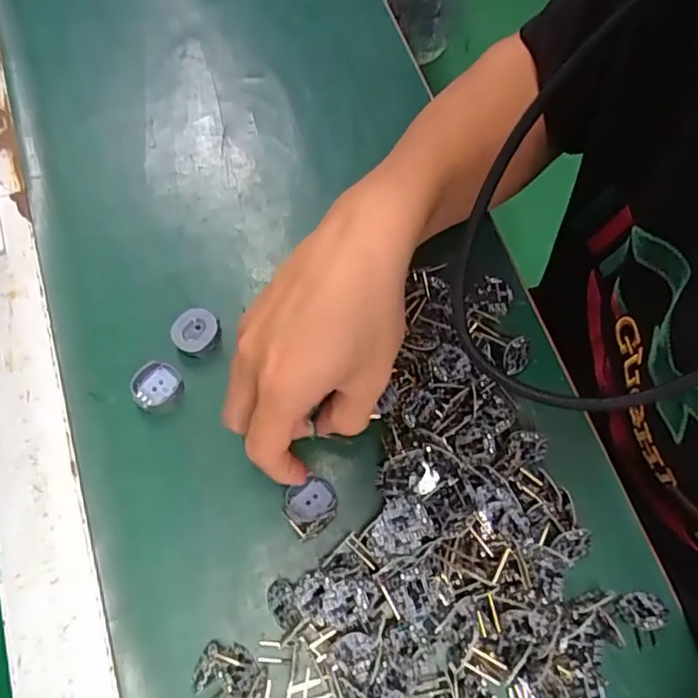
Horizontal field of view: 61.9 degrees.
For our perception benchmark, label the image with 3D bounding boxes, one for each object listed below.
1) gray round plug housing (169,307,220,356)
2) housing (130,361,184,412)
[{"bbox_3d":[-0.093,-0.010,0.356,0.025,0.014,0.029,43,74,12],"label":"gray round plug housing"},{"bbox_3d":[-0.115,0.023,0.346,0.027,0.009,0.028,1,70,-2],"label":"housing"}]

